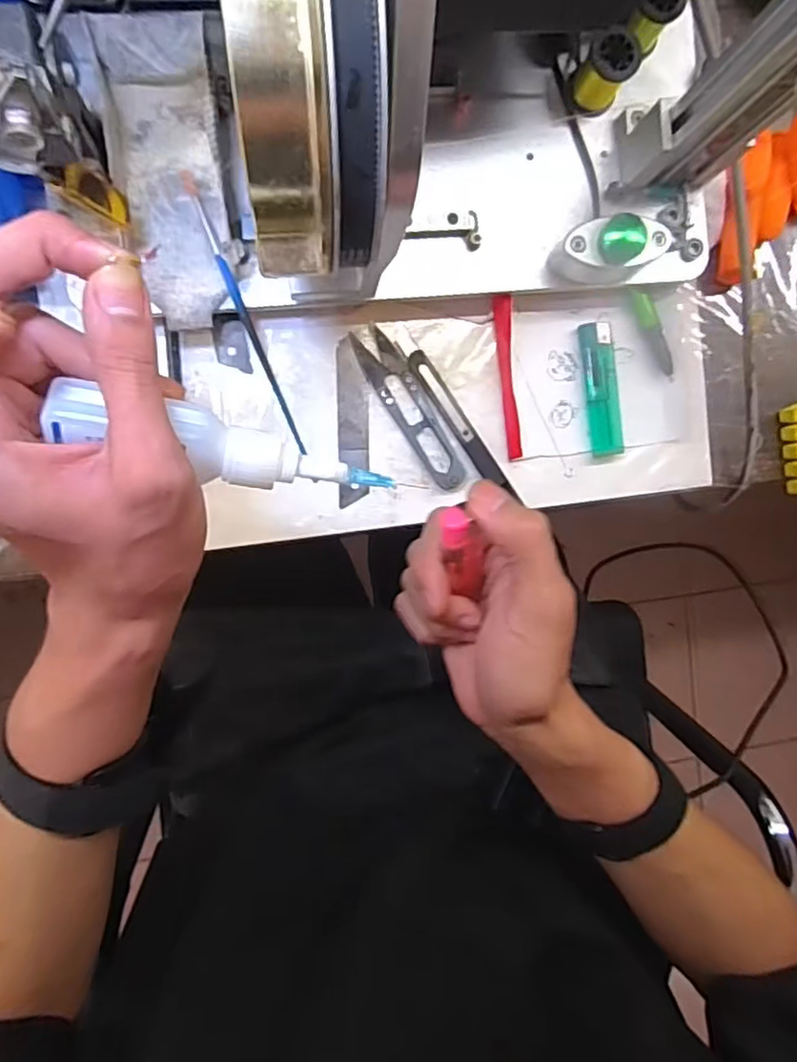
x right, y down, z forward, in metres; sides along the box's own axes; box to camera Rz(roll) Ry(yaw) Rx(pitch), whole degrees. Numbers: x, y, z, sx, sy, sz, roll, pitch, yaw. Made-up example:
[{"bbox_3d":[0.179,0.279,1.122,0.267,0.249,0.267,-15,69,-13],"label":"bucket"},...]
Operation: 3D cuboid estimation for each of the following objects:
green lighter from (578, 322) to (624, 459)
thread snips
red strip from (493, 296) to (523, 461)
[{"bbox_3d":[0.123,-0.085,0.376,0.019,0.010,0.078,-8,95,-7],"label":"green lighter"},{"bbox_3d":[0.007,-0.069,0.362,0.023,0.005,0.102,-32,97,-5],"label":"thread snips"},{"bbox_3d":[0.064,-0.088,0.363,0.007,0.012,0.092,-7,95,-7],"label":"red strip"}]

